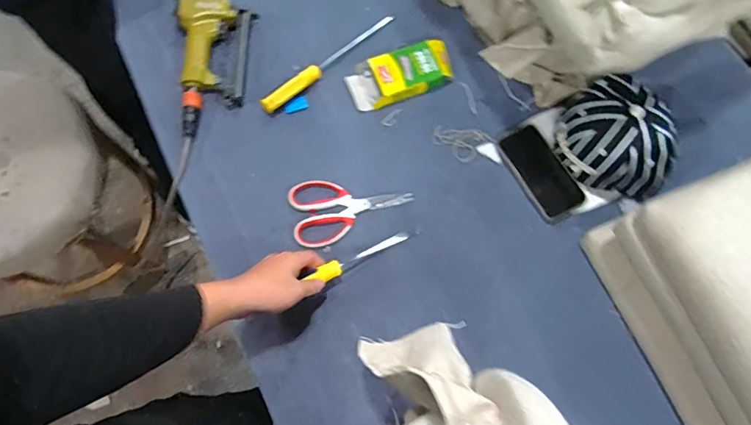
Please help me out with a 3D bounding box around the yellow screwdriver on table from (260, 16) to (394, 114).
[{"bbox_3d":[-0.079,-0.262,0.793,0.281,0.023,0.024,-41,78,-11],"label":"yellow screwdriver on table"}]

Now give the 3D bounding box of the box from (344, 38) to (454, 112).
[{"bbox_3d":[0.042,-0.237,0.786,0.178,0.036,0.087,-20,74,-6],"label":"box"}]

